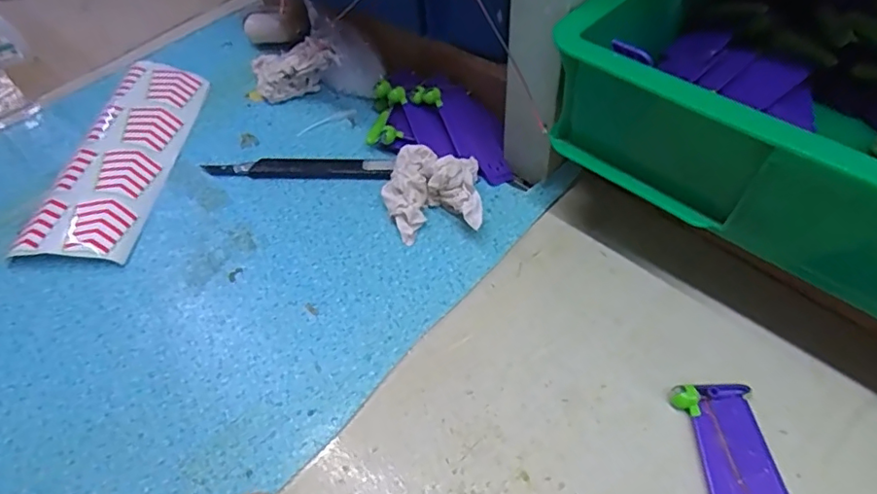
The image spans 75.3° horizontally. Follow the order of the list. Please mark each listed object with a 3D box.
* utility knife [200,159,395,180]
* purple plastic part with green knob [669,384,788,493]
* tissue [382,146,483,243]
[{"bbox_3d":[-0.111,-0.063,0.450,0.148,0.009,0.017,0,52,6],"label":"utility knife"},{"bbox_3d":[0.153,0.113,0.291,0.041,0.009,0.088,-5,51,2],"label":"purple plastic part with green knob"},{"bbox_3d":[-0.006,-0.040,0.410,0.069,0.037,0.070,-5,51,2],"label":"tissue"}]

